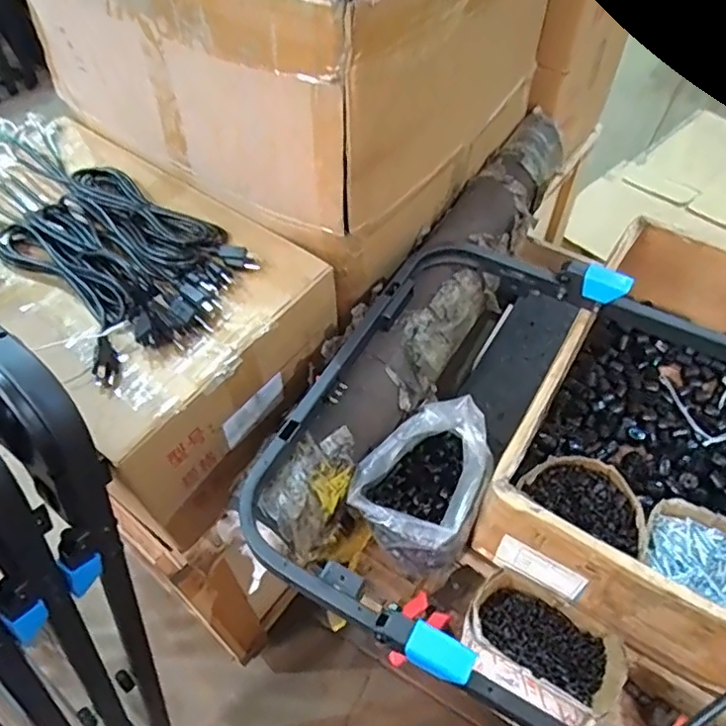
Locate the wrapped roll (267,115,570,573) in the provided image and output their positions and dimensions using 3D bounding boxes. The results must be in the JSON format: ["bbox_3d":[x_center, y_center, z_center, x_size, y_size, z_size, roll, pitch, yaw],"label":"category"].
[{"bbox_3d":[0.115,-0.109,0.846,0.120,0.093,0.828,24,58,17],"label":"wrapped roll"}]

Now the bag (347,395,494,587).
[{"bbox_3d":[0.086,0.162,0.772,0.130,0.201,0.188,27,59,19],"label":"bag"}]

